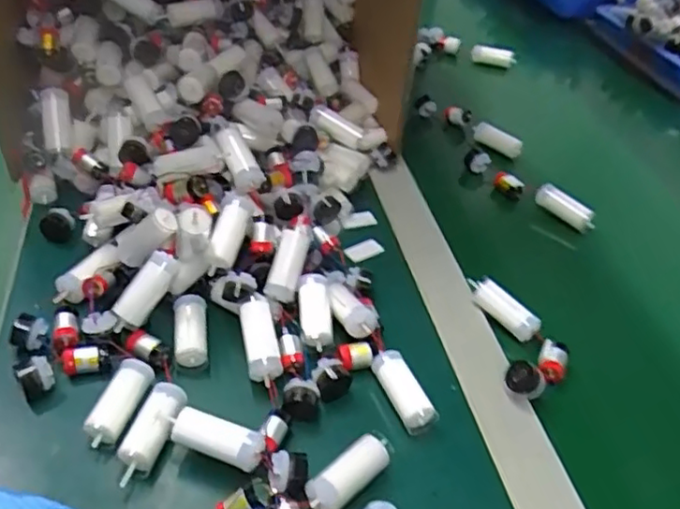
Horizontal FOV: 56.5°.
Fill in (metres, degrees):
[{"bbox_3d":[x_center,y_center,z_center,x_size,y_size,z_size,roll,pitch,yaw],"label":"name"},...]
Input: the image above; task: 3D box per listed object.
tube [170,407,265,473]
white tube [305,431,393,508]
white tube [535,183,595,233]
[{"bbox_3d":[-0.067,0.100,0.343,0.051,0.016,0.019,16,42,11],"label":"tube"},{"bbox_3d":[0.008,0.119,0.350,0.061,0.014,0.019,-31,53,-35],"label":"white tube"},{"bbox_3d":[0.205,-0.043,0.575,0.056,0.022,0.018,37,49,10],"label":"white tube"}]

